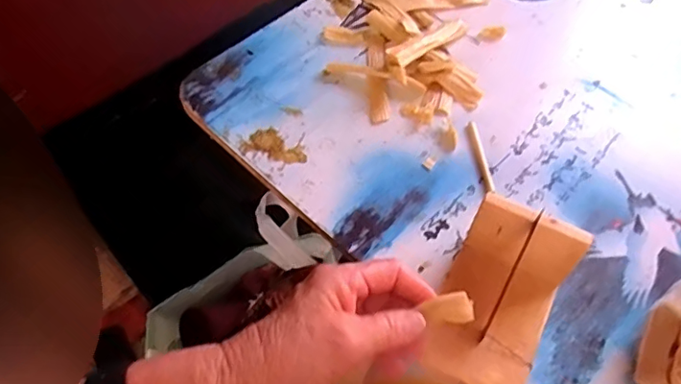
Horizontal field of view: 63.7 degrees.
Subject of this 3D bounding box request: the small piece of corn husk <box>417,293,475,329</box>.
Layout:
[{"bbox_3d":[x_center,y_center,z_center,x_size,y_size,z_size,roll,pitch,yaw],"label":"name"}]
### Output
[{"bbox_3d":[0.066,0.071,0.332,0.029,0.004,0.018,-13,84,9],"label":"small piece of corn husk"}]

